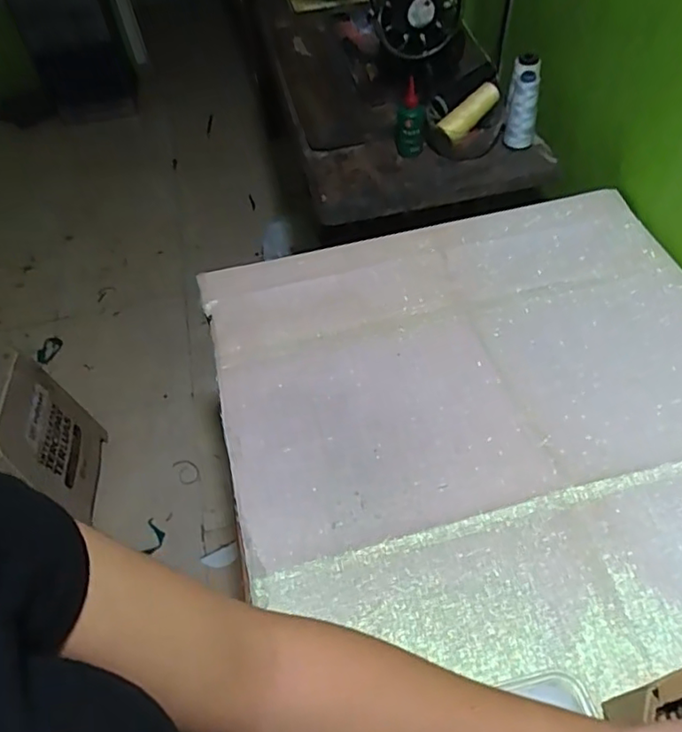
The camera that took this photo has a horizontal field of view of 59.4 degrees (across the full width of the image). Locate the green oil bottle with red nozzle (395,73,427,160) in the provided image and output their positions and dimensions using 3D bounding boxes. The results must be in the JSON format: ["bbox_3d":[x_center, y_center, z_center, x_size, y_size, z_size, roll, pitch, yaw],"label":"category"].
[{"bbox_3d":[0.109,-0.393,0.935,0.046,0.125,0.043,-3,51,4],"label":"green oil bottle with red nozzle"}]

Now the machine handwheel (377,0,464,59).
[{"bbox_3d":[0.126,-0.551,0.929,0.135,0.120,0.043,-15,52,-7],"label":"machine handwheel"}]

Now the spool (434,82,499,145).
[{"bbox_3d":[0.203,-0.399,0.940,0.108,0.034,0.035,-43,56,2],"label":"spool"}]

